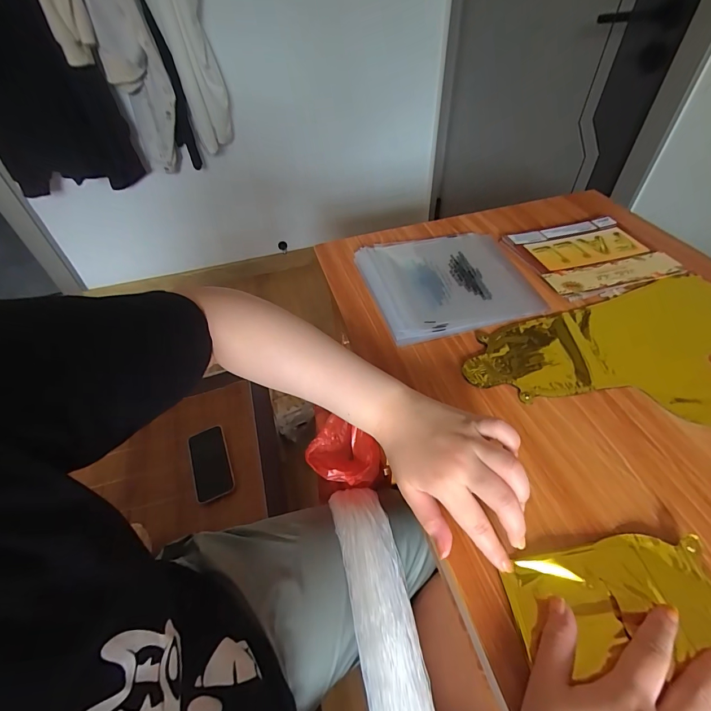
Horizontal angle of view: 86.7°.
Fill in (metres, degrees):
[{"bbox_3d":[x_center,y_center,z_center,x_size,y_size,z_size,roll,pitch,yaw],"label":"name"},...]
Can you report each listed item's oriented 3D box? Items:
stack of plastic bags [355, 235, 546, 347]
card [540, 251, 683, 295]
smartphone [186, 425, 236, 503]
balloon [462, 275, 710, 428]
[{"bbox_3d":[0.129,-0.113,0.547,0.218,0.008,0.215,-12,48,-7],"label":"stack of plastic bags"},{"bbox_3d":[0.366,-0.117,0.534,0.192,0.006,0.052,-11,48,-6],"label":"card"},{"bbox_3d":[-0.285,0.211,0.737,0.071,0.007,0.140,-20,56,-13],"label":"smartphone"},{"bbox_3d":[0.344,-0.004,0.440,0.423,0.009,0.192,-13,48,-7],"label":"balloon"}]

